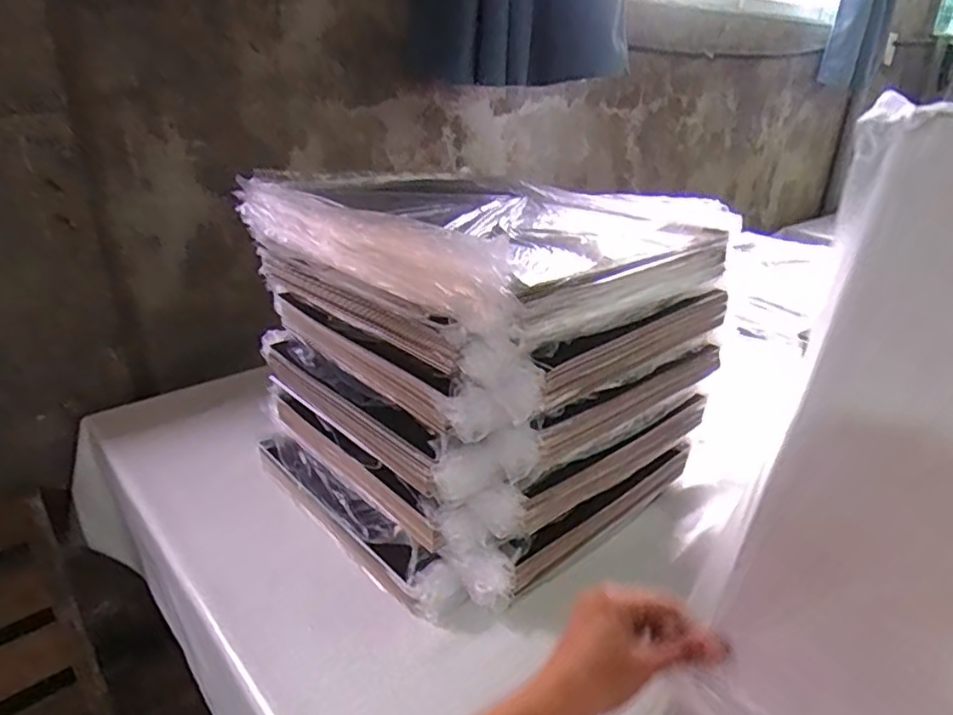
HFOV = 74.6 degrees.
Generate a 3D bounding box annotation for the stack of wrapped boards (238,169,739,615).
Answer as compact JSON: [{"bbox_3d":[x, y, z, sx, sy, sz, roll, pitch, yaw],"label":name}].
[{"bbox_3d":[-0.004,-0.018,0.880,0.477,0.392,0.485,-20,32,-38],"label":"stack of wrapped boards"}]

